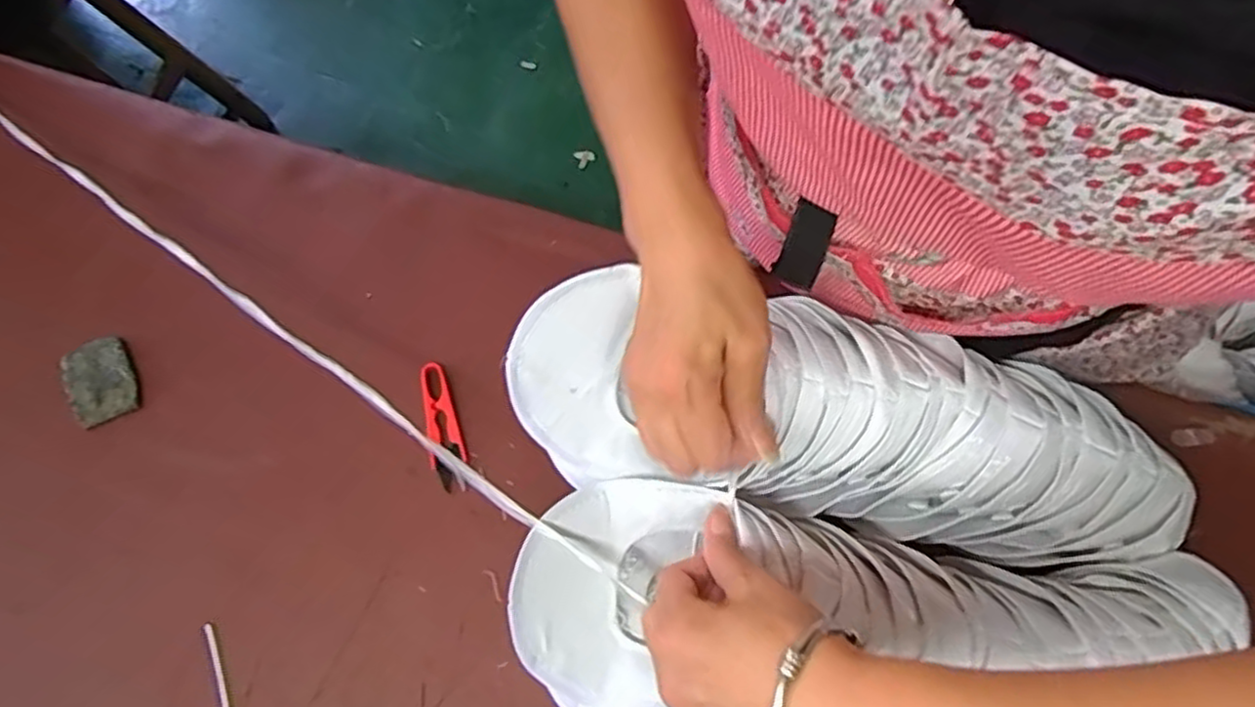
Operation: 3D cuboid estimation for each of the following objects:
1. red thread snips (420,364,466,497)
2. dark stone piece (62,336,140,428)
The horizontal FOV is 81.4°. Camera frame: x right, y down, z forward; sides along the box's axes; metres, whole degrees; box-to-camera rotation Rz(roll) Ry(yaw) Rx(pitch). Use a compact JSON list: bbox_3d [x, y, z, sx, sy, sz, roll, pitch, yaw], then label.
[{"bbox_3d":[-0.145,0.056,0.571,0.026,0.008,0.101,-11,69,-5],"label":"red thread snips"},{"bbox_3d":[-0.414,0.020,0.572,0.045,0.014,0.064,-25,71,-10],"label":"dark stone piece"}]

